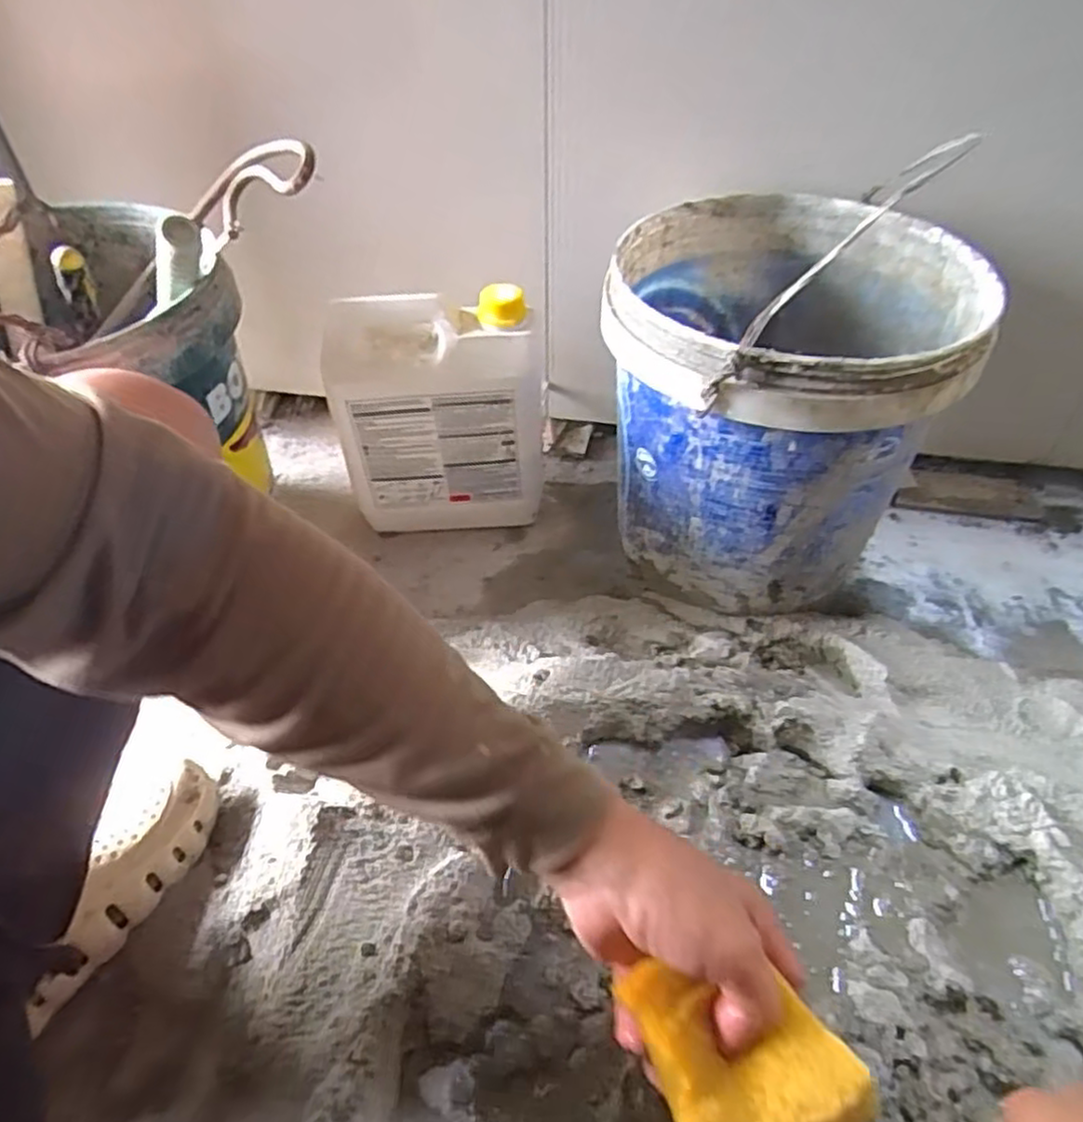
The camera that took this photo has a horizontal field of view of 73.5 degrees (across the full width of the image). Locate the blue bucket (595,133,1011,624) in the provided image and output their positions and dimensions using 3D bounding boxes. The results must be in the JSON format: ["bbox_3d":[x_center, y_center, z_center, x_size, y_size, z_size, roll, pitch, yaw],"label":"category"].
[{"bbox_3d":[0.211,-0.138,0.701,0.286,0.305,0.305,-1,47,1],"label":"blue bucket"}]

